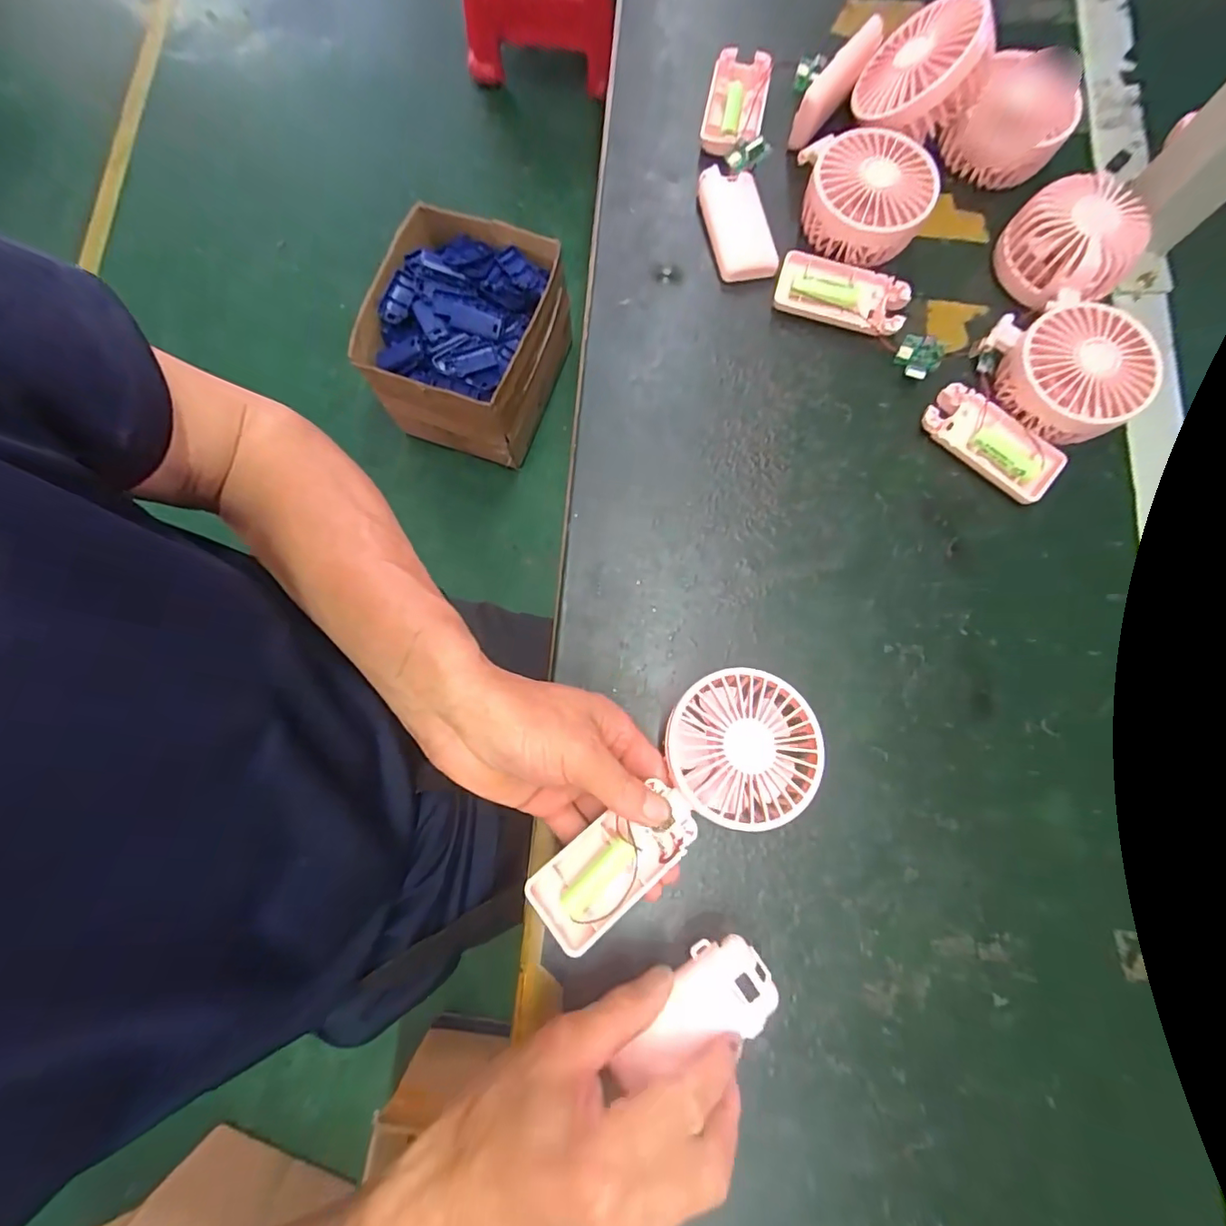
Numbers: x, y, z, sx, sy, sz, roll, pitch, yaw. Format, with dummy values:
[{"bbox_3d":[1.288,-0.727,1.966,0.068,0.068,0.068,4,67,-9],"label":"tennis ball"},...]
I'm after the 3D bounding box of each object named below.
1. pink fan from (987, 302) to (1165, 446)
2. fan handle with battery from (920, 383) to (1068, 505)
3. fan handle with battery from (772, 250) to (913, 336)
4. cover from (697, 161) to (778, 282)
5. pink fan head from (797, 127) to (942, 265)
[{"bbox_3d":[0.315,-0.164,0.370,0.083,0.041,0.091,0,79,0],"label":"pink fan"},{"bbox_3d":[0.267,-0.121,0.378,0.096,0.013,0.046,40,82,7],"label":"fan handle with battery"},{"bbox_3d":[0.169,-0.237,0.396,0.094,0.013,0.046,17,80,3],"label":"fan handle with battery"},{"bbox_3d":[0.090,-0.292,0.400,0.037,0.024,0.089,-16,79,-3],"label":"cover"},{"bbox_3d":[0.185,-0.309,0.395,0.090,0.038,0.092,4,79,1],"label":"pink fan head"}]

